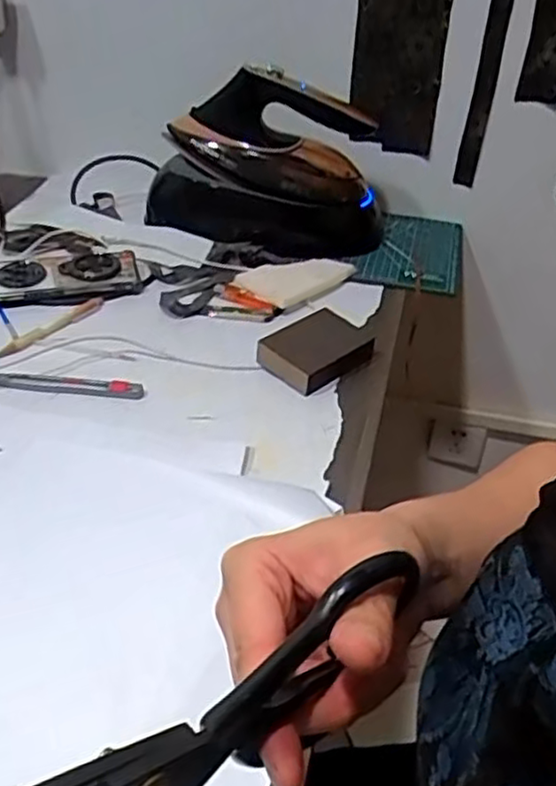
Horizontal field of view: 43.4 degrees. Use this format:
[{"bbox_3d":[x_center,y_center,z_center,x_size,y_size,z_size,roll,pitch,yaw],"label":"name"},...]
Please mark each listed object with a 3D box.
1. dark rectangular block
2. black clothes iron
[{"bbox_3d":[0.039,-0.043,0.688,0.098,0.030,0.072,-28,45,-35],"label":"dark rectangular block"},{"bbox_3d":[-0.016,-0.286,0.880,0.298,0.189,0.134,2,36,-2],"label":"black clothes iron"}]

